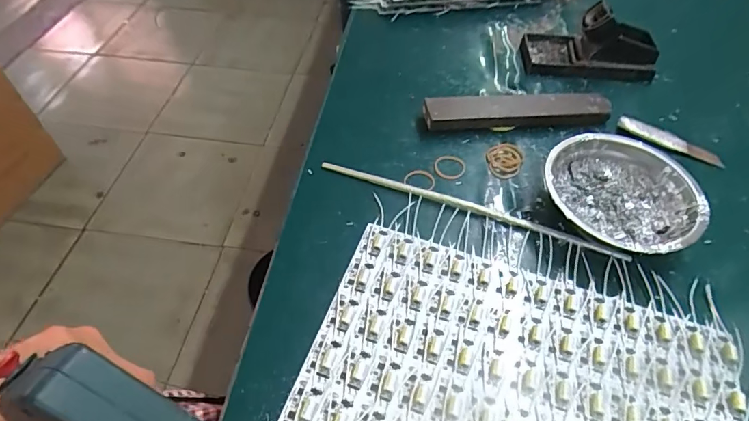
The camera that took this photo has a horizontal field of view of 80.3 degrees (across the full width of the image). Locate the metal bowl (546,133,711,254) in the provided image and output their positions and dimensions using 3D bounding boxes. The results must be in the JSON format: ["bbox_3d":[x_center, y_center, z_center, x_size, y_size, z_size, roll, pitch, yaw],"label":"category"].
[{"bbox_3d":[0.213,-0.009,0.389,0.123,0.040,0.124,1,52,-1],"label":"metal bowl"}]

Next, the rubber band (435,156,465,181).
[{"bbox_3d":[0.074,-0.042,0.434,0.030,0.004,0.029,1,52,0],"label":"rubber band"}]

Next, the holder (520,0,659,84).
[{"bbox_3d":[0.260,-0.205,0.534,0.145,0.065,0.084,-2,52,-3],"label":"holder"}]

